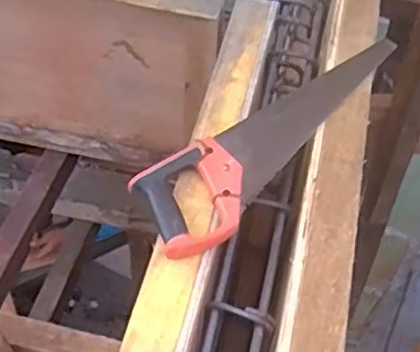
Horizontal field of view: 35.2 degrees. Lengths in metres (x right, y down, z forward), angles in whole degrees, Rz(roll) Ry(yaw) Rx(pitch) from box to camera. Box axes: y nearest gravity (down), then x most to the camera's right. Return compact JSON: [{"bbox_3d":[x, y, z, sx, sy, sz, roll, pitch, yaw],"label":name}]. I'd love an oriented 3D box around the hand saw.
[{"bbox_3d":[0.100,-0.055,0.866,0.462,0.026,0.123,-35,61,-26],"label":"hand saw"}]

